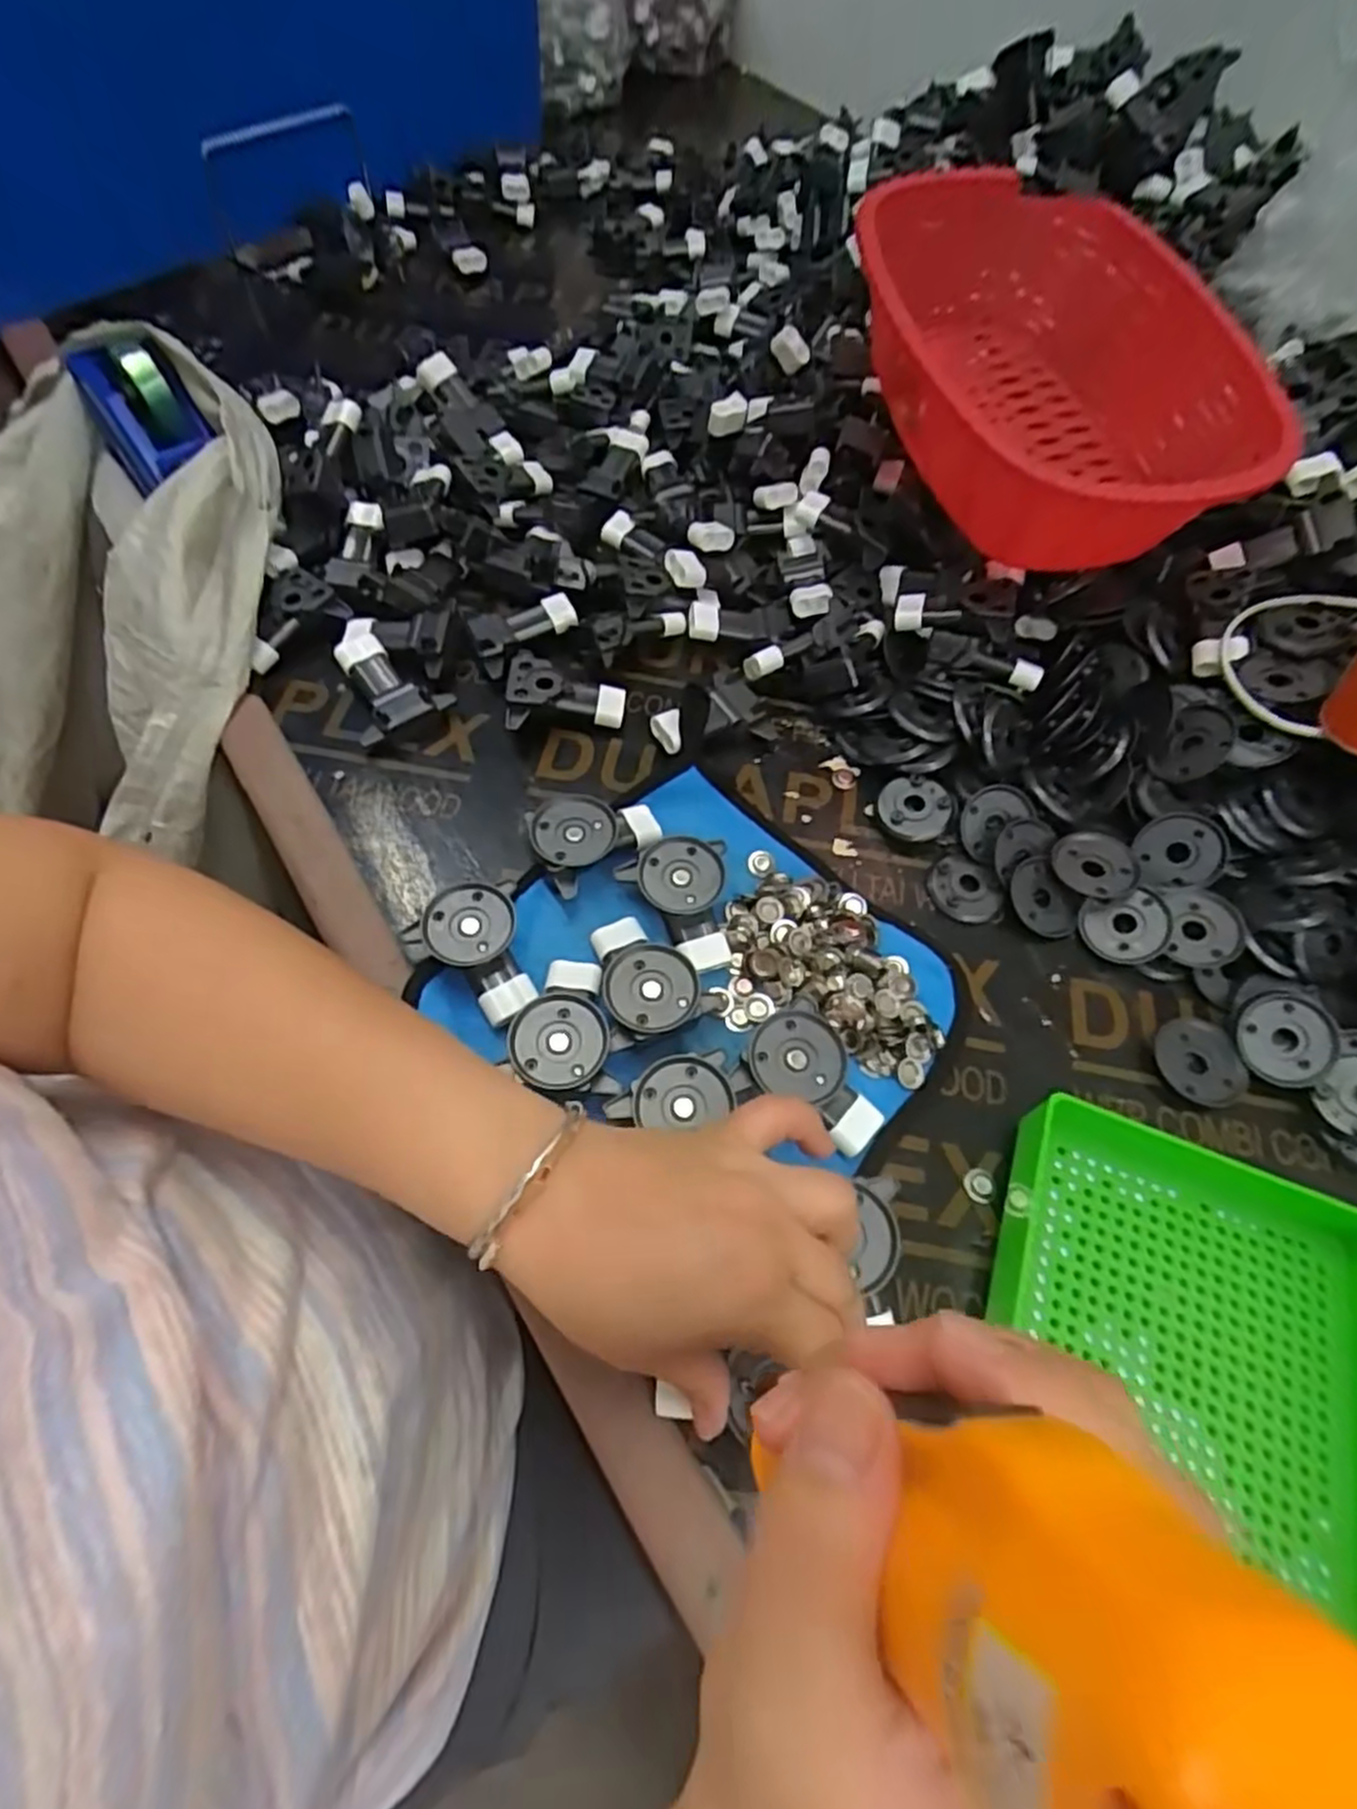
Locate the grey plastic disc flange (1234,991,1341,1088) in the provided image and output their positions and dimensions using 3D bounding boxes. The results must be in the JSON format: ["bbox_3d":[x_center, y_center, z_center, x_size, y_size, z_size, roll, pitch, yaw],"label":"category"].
[{"bbox_3d":[0.293,0.065,0.380,0.045,0.004,0.044,-1,77,5],"label":"grey plastic disc flange"}]

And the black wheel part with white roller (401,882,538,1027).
[{"bbox_3d":[-0.093,0.025,0.374,0.053,0.029,0.065,-30,67,-16],"label":"black wheel part with white roller"}]

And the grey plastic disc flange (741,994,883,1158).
[{"bbox_3d":[0.063,0.077,0.353,0.065,0.020,0.043,39,68,17],"label":"grey plastic disc flange"}]

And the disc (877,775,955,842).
[{"bbox_3d":[0.132,-0.054,0.439,0.039,0.007,0.037,0,78,1],"label":"disc"}]

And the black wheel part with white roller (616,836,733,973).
[{"bbox_3d":[0.000,0.001,0.392,0.053,0.026,0.063,-7,63,-5],"label":"black wheel part with white roller"}]

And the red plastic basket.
[{"bbox_3d":[0.225,-0.293,0.465,0.205,0.114,0.268,-2,62,-3],"label":"red plastic basket"}]

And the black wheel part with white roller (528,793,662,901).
[{"bbox_3d":[-0.044,-0.037,0.410,0.065,0.027,0.047,-31,68,-17],"label":"black wheel part with white roller"}]

